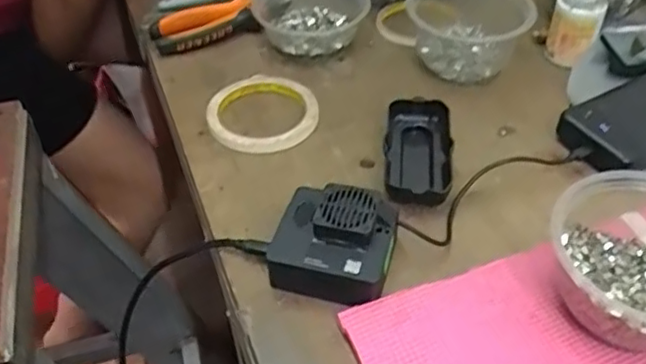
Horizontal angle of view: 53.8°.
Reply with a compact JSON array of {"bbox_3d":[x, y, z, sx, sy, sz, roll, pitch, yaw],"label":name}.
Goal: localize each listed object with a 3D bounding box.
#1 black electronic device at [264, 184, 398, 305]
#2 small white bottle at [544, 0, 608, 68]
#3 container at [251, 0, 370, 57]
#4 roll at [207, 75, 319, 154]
[{"bbox_3d":[0.006,0.041,0.438,0.080,0.043,0.069,12,47,15],"label":"black electronic device"},{"bbox_3d":[0.237,-0.153,0.595,0.045,0.077,0.045,15,48,17],"label":"small white bottle"},{"bbox_3d":[-0.014,-0.178,0.658,0.111,0.041,0.121,-2,45,2],"label":"container"},{"bbox_3d":[-0.053,-0.062,0.568,0.097,0.014,0.096,-2,45,2],"label":"roll"}]

